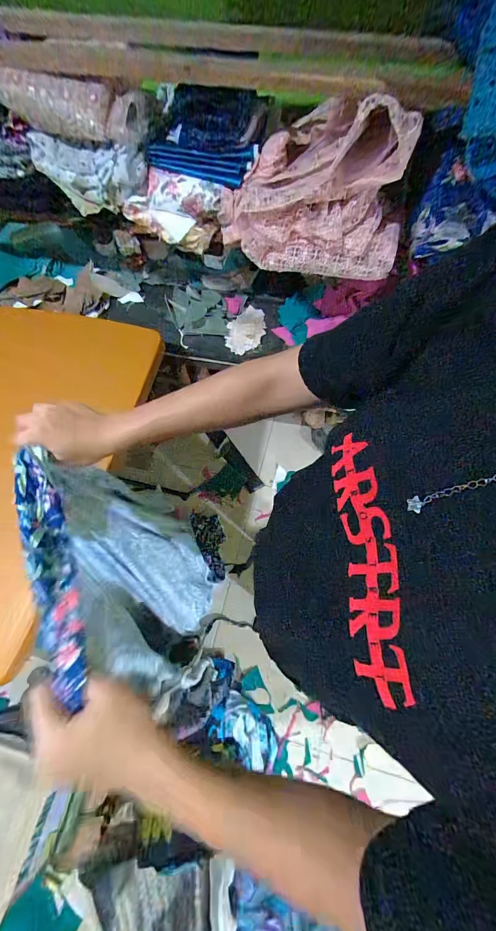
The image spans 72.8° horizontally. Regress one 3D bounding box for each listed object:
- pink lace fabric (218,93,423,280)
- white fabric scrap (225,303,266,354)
[{"bbox_3d":[0.115,-0.482,0.582,0.317,0.214,0.142,13,66,7],"label":"pink lace fabric"},{"bbox_3d":[0.000,-0.370,0.914,0.098,0.021,0.162,23,68,11],"label":"white fabric scrap"}]

